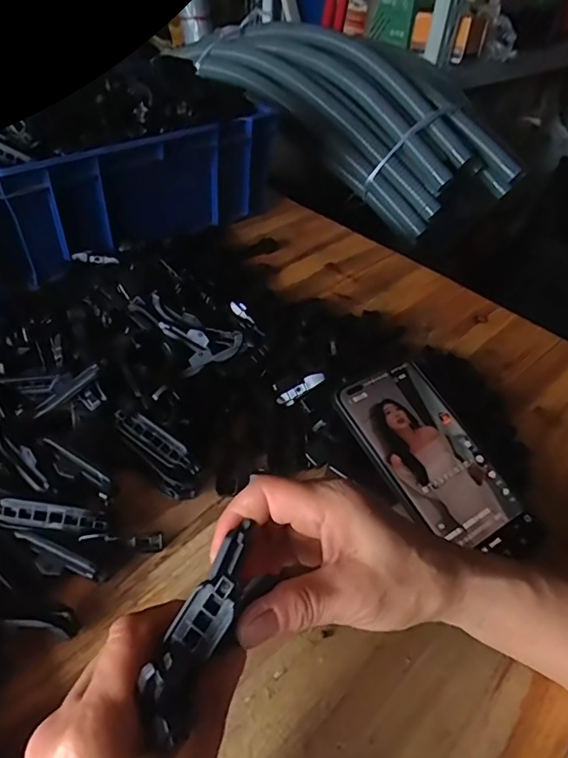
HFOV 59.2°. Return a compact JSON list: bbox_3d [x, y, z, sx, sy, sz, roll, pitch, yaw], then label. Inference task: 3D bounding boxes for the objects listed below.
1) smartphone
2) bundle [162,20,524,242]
[{"bbox_3d":[0.110,0.058,0.361,0.079,0.006,0.156,-25,67,-23],"label":"smartphone"},{"bbox_3d":[0.110,-0.428,0.811,0.546,0.161,0.186,33,49,5],"label":"bundle"}]

